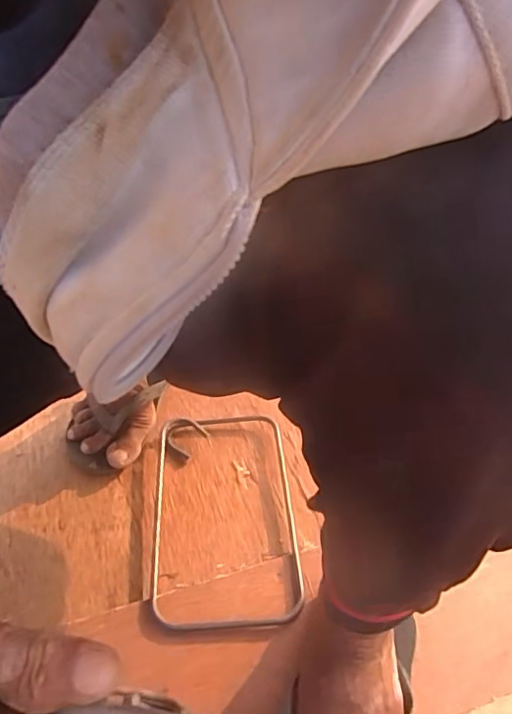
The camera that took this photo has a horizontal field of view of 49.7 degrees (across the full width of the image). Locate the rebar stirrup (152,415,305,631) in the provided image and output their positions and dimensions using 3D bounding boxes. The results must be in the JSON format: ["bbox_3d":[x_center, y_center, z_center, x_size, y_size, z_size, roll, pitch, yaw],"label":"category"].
[{"bbox_3d":[-0.033,0.155,0.594,0.145,0.014,0.268,0,39,-7],"label":"rebar stirrup"}]

